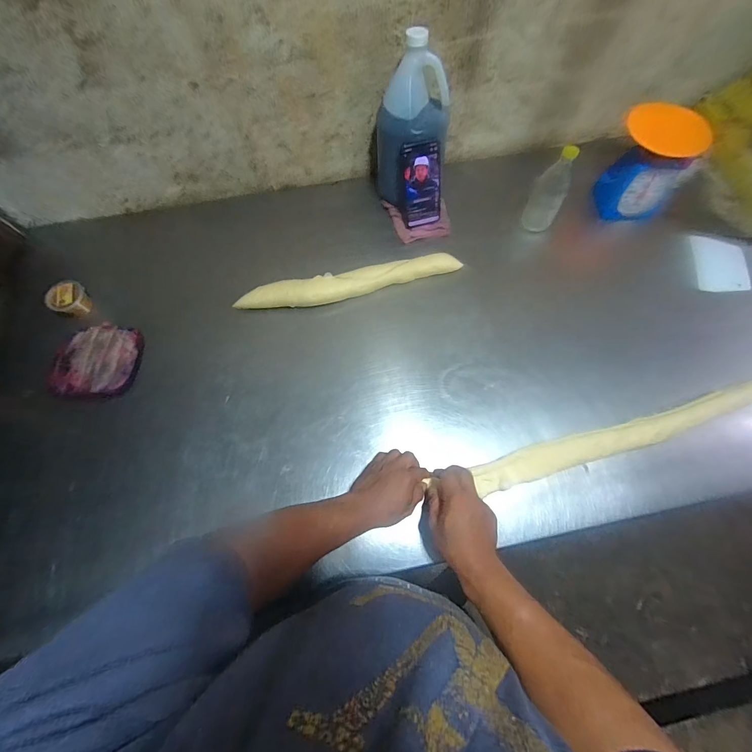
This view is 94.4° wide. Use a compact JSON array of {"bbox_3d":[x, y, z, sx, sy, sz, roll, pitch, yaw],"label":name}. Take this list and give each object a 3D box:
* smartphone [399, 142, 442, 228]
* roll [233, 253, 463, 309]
[{"bbox_3d":[0.099,-0.401,0.737,0.079,0.164,0.013,-15,46,-3],"label":"smartphone"},{"bbox_3d":[-0.049,-0.193,0.728,0.471,0.036,0.063,-13,68,-4],"label":"roll"}]

